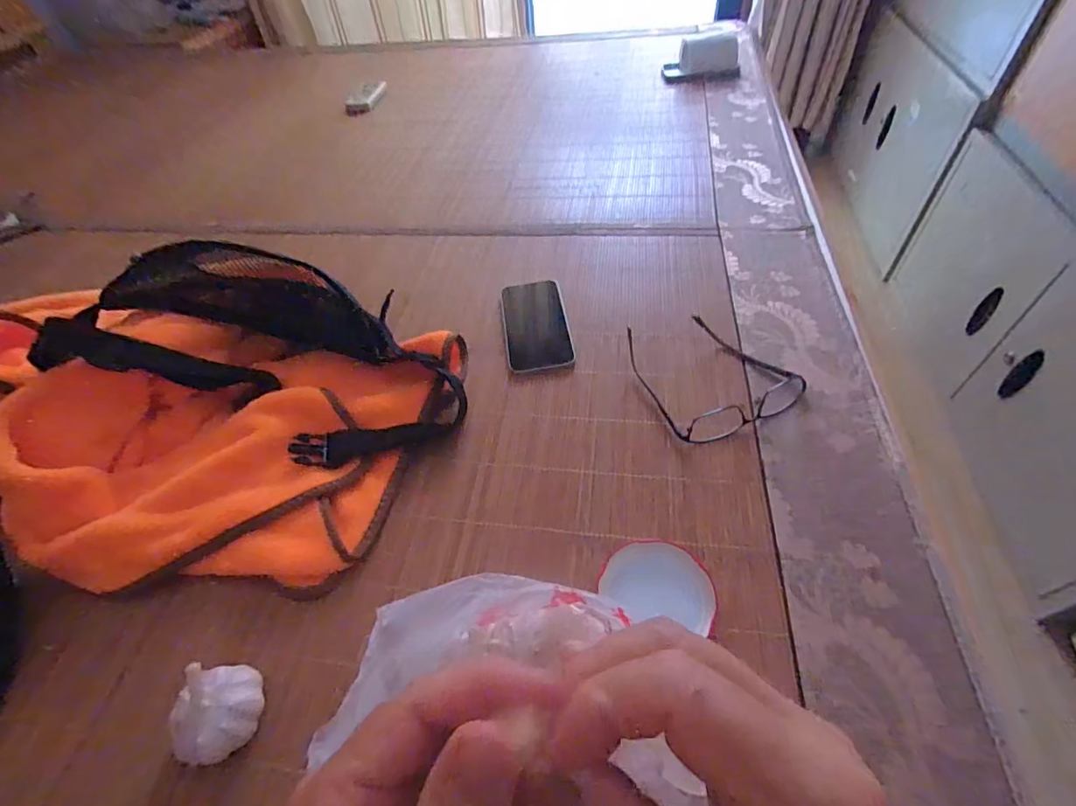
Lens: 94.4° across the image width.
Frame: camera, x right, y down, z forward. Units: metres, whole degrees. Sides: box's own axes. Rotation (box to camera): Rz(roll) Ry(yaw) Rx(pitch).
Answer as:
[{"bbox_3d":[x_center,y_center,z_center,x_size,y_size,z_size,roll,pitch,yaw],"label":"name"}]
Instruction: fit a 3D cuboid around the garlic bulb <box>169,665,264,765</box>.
[{"bbox_3d":[-0.207,0.202,0.323,0.047,0.046,0.053,-7,49,0],"label":"garlic bulb"}]

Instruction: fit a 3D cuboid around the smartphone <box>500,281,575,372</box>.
[{"bbox_3d":[-0.003,-0.093,0.569,0.071,0.004,0.147,-8,49,-1],"label":"smartphone"}]

